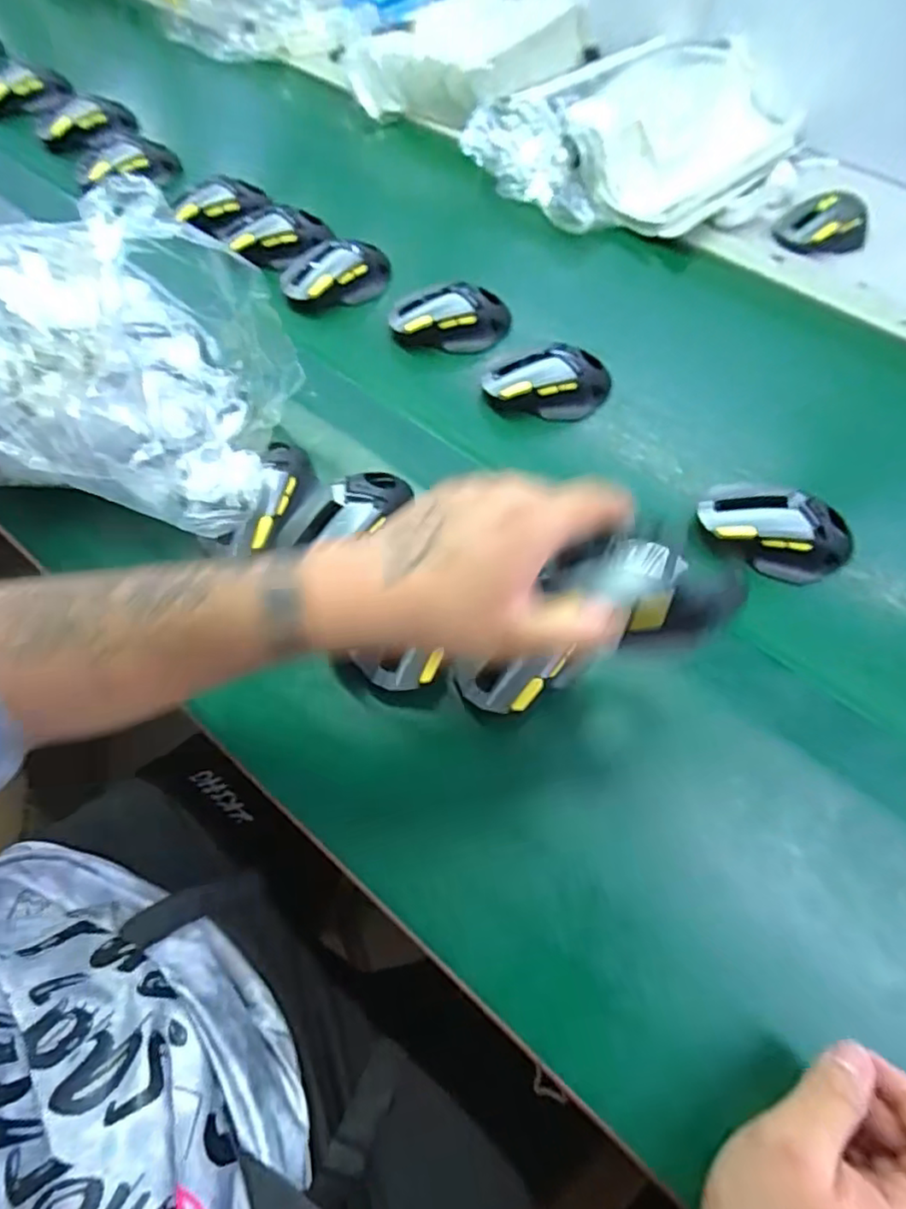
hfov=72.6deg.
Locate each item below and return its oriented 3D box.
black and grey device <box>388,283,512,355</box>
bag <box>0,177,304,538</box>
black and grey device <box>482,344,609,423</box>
[{"bbox_3d":[-0.003,-0.279,0.604,0.116,0.041,0.054,-1,63,-1],"label":"black and grey device"},{"bbox_3d":[-0.298,-0.186,0.457,0.345,0.155,0.173,13,62,3],"label":"bag"},{"bbox_3d":[0.088,-0.199,0.559,0.115,0.041,0.048,-7,63,-7],"label":"black and grey device"}]

